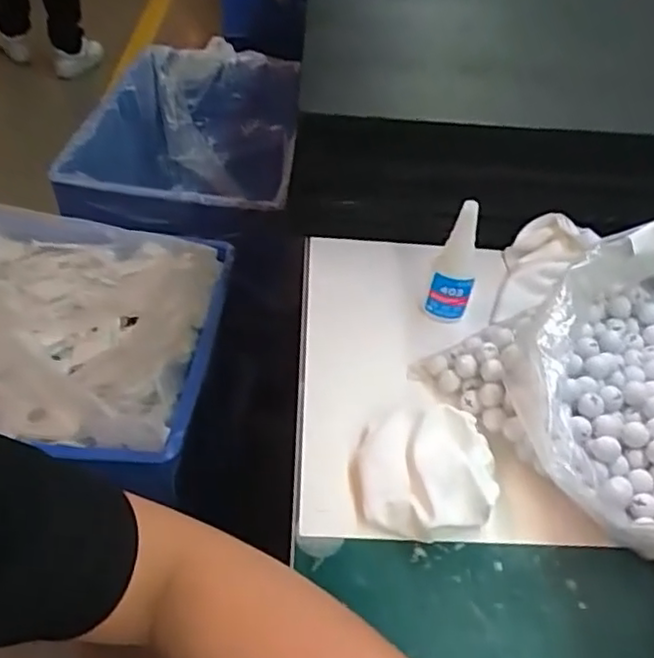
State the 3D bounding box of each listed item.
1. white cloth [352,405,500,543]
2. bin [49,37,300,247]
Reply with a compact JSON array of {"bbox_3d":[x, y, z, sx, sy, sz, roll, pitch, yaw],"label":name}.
[{"bbox_3d":[0.064,0.091,0.423,0.087,0.041,0.077,2,46,-3],"label":"white cloth"},{"bbox_3d":[-0.263,-0.319,1.331,0.356,0.289,0.521,4,46,-1],"label":"bin"}]

